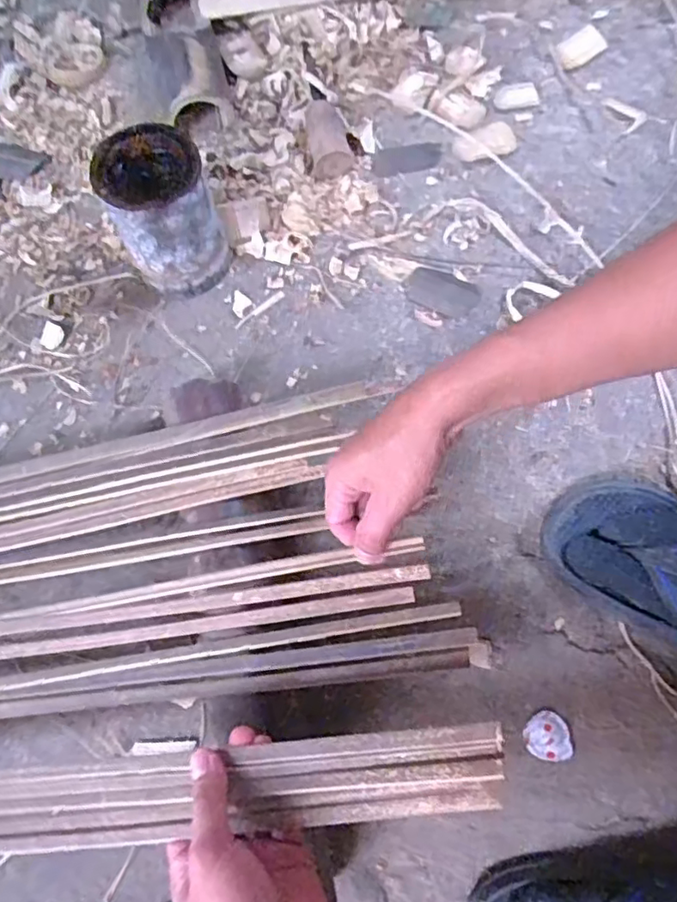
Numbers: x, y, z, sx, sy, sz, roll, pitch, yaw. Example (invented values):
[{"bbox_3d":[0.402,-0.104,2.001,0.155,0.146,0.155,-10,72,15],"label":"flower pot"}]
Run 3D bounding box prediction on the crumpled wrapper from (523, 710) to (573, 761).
[{"bbox_3d":[0.174,0.236,0.516,0.038,0.004,0.036,17,74,8],"label":"crumpled wrapper"}]

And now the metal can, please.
[{"bbox_3d":[-0.167,-0.228,0.609,0.097,0.142,0.089,-1,72,2],"label":"metal can"}]

